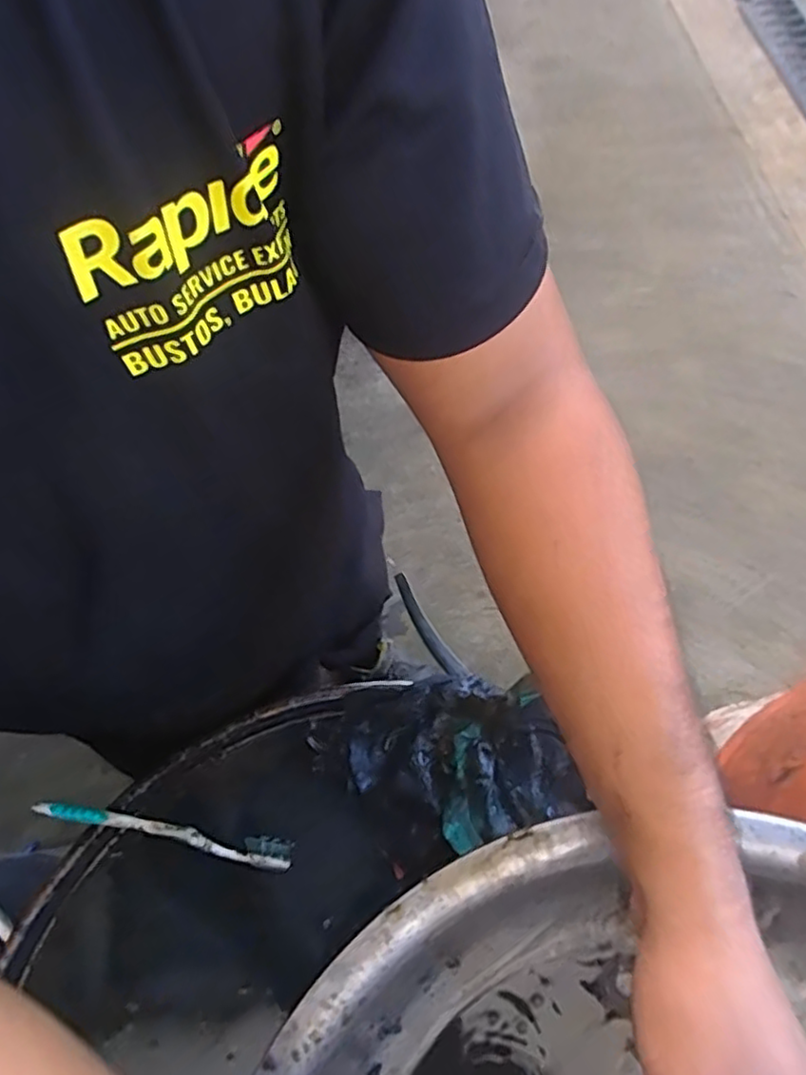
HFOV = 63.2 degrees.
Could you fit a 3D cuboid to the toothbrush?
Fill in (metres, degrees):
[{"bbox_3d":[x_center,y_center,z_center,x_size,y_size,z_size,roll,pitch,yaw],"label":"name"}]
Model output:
[{"bbox_3d":[-0.166,0.208,0.464,0.175,0.008,0.019,16,70,-8],"label":"toothbrush"}]

